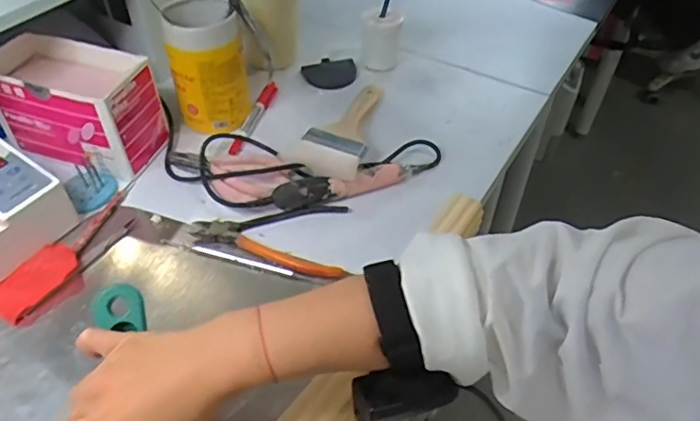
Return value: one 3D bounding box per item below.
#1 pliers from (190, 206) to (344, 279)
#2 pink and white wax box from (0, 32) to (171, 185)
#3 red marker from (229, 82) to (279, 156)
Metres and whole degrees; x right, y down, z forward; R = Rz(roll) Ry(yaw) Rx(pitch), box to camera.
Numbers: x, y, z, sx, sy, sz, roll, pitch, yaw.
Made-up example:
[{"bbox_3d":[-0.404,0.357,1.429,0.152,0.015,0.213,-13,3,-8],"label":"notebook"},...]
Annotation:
[{"bbox_3d":[-0.078,0.033,0.531,0.149,0.014,0.085,-3,47,-3],"label":"pliers"},{"bbox_3d":[-0.292,-0.118,0.590,0.163,0.085,0.092,16,49,15],"label":"pink and white wax box"},{"bbox_3d":[-0.115,-0.115,0.659,0.015,0.015,0.134,10,47,9],"label":"red marker"}]

